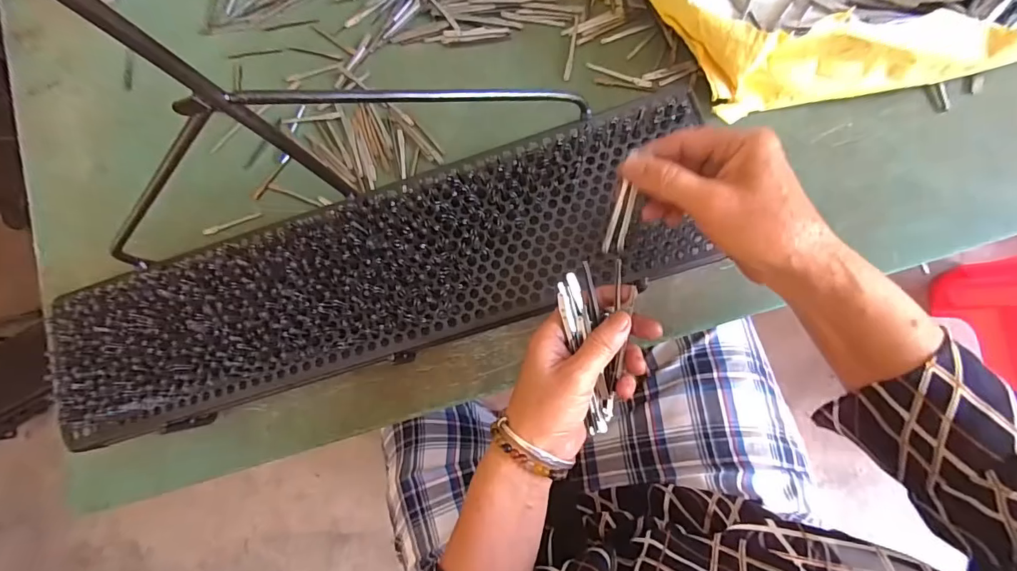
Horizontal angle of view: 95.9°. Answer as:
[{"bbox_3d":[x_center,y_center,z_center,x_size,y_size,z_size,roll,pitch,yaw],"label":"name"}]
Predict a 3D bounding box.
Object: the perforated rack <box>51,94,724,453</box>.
[{"bbox_3d":[-0.121,-0.007,0.391,0.556,0.053,0.143,-17,81,5],"label":"perforated rack"}]

